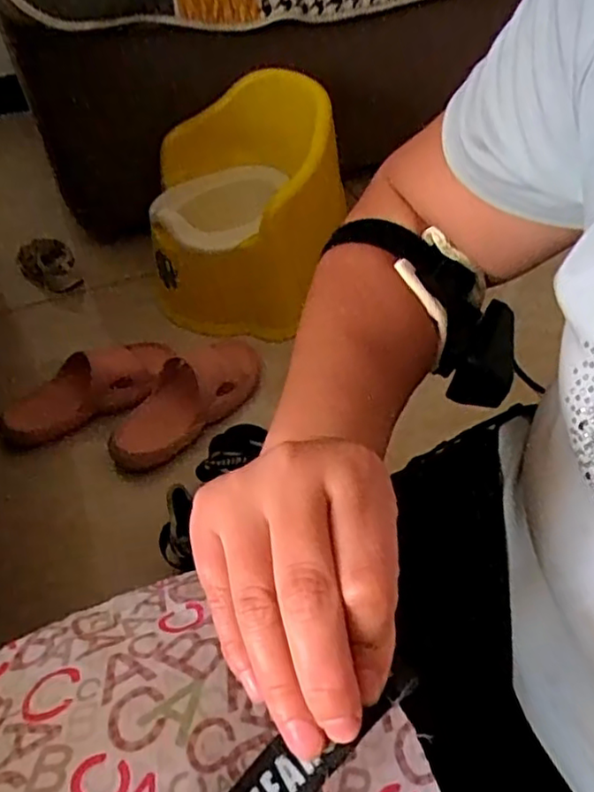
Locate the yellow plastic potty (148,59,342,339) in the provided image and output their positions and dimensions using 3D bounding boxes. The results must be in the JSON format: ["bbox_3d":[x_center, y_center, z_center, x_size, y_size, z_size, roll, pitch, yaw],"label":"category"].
[{"bbox_3d":[-0.078,-0.356,1.106,0.303,0.316,0.491,0,47,2],"label":"yellow plastic potty"}]

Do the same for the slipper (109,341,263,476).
[{"bbox_3d":[-0.157,-0.002,0.902,0.101,0.073,0.285,31,55,27],"label":"slipper"}]

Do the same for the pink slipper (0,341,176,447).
[{"bbox_3d":[-0.295,-0.010,0.901,0.243,0.086,0.098,-27,51,-6],"label":"pink slipper"}]

